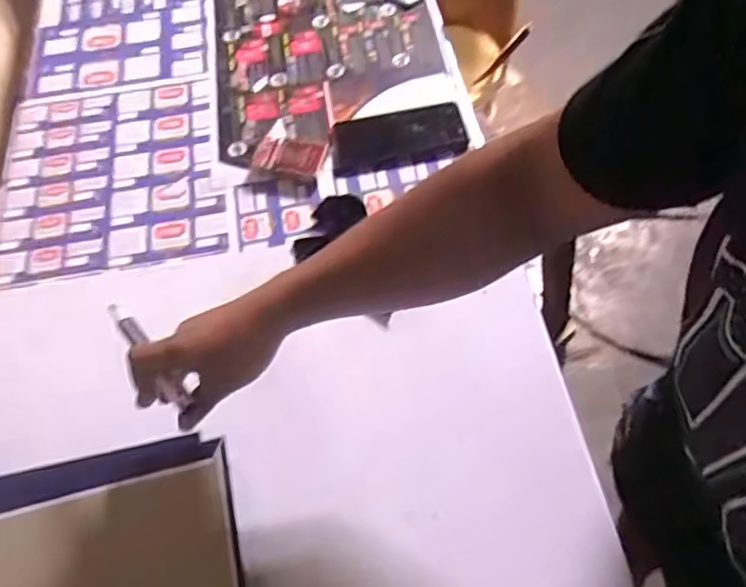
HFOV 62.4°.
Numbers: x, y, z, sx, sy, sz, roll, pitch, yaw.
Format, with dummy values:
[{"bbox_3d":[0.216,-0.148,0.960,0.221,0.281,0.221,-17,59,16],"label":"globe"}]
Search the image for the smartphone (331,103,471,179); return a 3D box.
[{"bbox_3d":[0.029,-0.192,0.754,0.160,0.013,0.082,-11,67,1],"label":"smartphone"}]

